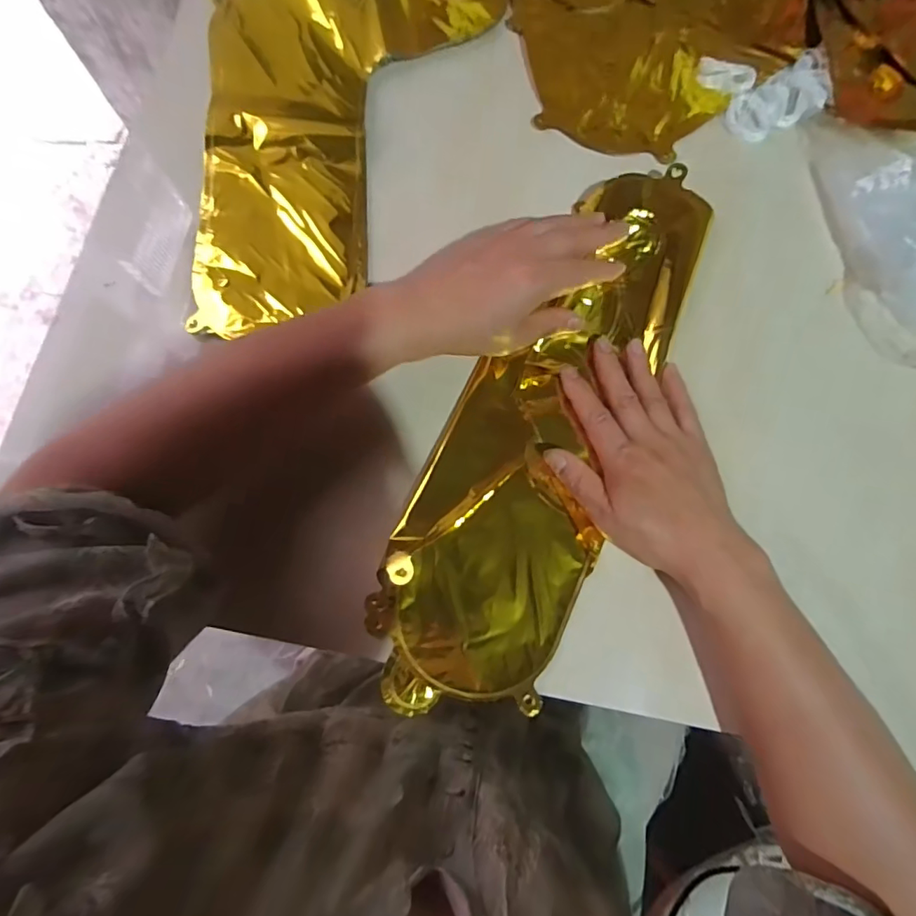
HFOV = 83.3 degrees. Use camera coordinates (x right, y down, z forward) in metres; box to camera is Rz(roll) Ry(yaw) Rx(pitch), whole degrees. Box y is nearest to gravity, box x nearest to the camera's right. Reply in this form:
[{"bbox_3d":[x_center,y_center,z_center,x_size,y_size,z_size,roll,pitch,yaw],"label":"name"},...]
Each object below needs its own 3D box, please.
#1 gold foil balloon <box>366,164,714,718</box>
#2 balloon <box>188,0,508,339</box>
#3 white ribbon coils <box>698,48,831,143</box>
[{"bbox_3d":[0.067,-0.027,0.365,0.131,0.028,0.417,26,81,4],"label":"gold foil balloon"},{"bbox_3d":[-0.082,-0.289,0.418,0.242,0.023,0.380,-2,78,-4],"label":"balloon"},{"bbox_3d":[0.263,-0.307,0.430,0.111,0.013,0.074,-10,77,-4],"label":"white ribbon coils"}]

